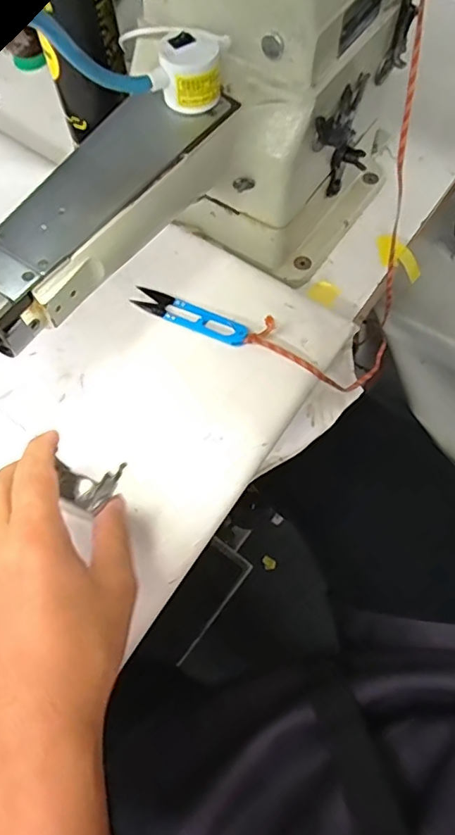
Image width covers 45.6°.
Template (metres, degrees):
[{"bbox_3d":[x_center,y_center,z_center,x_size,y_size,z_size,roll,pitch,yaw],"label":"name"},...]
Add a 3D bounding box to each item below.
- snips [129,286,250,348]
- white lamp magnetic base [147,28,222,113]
[{"bbox_3d":[-0.030,-0.082,0.431,0.101,0.006,0.021,25,69,13],"label":"snips"},{"bbox_3d":[-0.025,-0.209,0.328,0.039,0.033,0.030,1,66,3],"label":"white lamp magnetic base"}]

